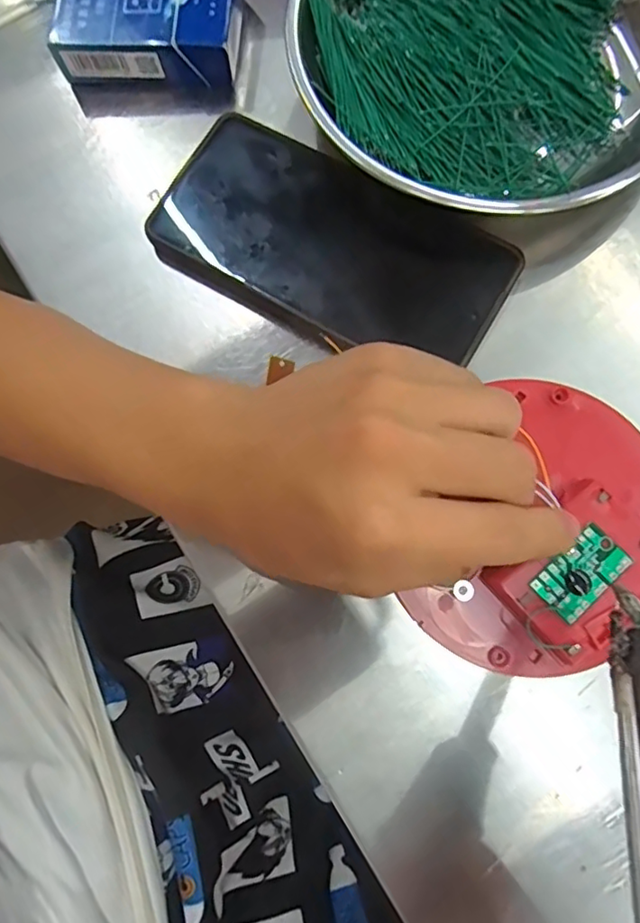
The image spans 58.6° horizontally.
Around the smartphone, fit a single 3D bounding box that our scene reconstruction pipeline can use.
[{"bbox_3d":[0.005,-0.100,0.265,0.161,0.013,0.081,28,82,7],"label":"smartphone"}]

